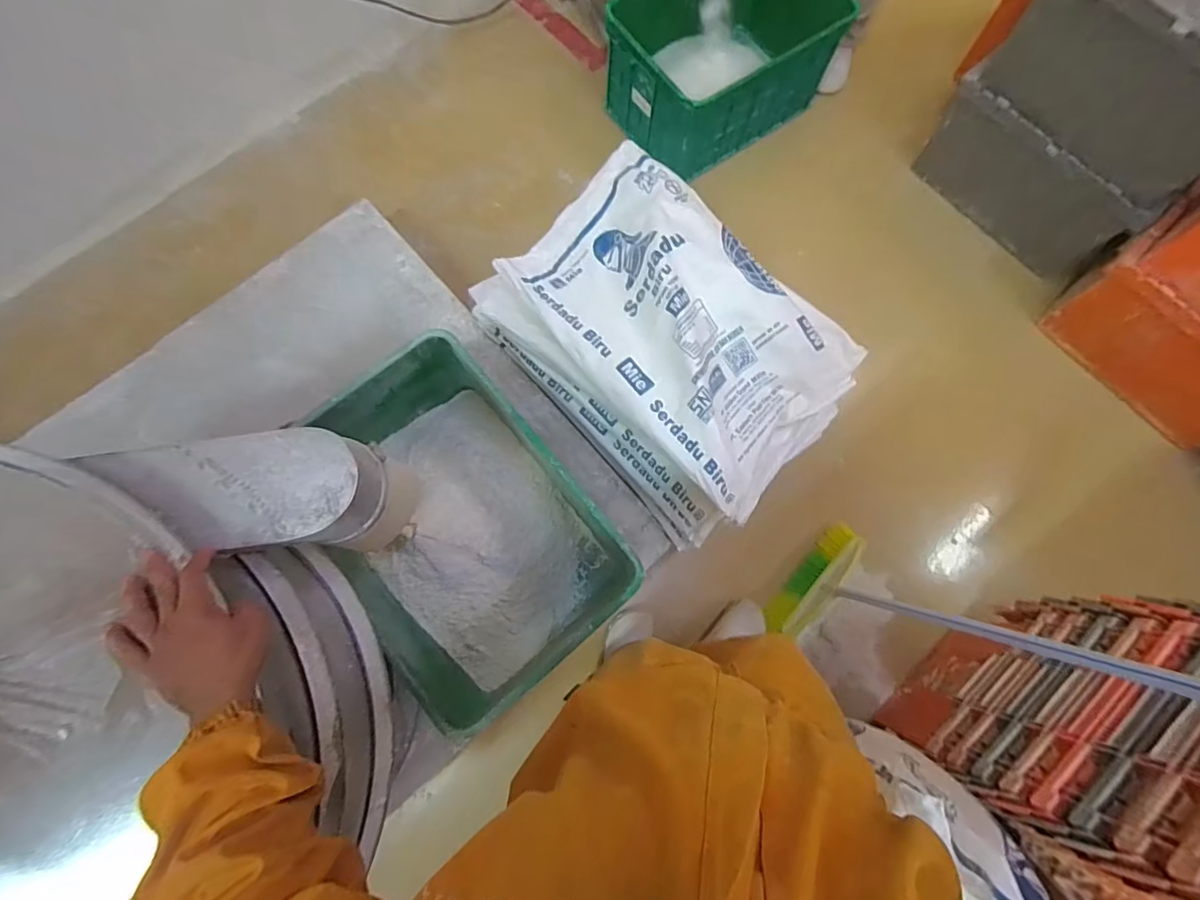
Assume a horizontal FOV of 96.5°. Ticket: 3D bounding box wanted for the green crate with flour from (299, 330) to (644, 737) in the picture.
[{"bbox_3d":[-0.273,0.150,1.072,0.413,0.314,0.608,-38,80,-10],"label":"green crate with flour"}]

